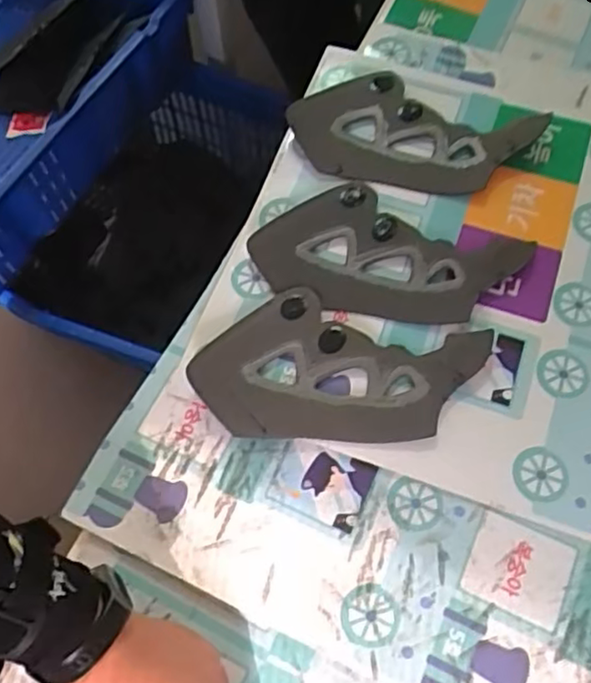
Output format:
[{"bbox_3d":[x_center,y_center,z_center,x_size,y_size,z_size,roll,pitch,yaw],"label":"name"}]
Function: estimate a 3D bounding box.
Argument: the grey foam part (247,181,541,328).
[{"bbox_3d":[0.080,-0.074,0.566,0.223,0.011,0.116,14,68,6],"label":"grey foam part"}]

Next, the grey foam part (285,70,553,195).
[{"bbox_3d":[0.106,-0.193,0.618,0.207,0.027,0.133,26,70,11],"label":"grey foam part"}]

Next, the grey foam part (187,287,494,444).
[{"bbox_3d":[0.032,0.025,0.515,0.208,0.016,0.128,16,68,6],"label":"grey foam part"}]

